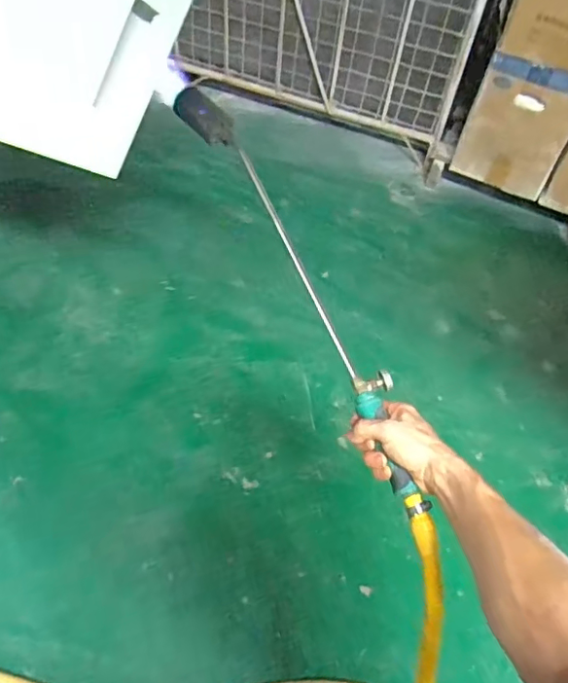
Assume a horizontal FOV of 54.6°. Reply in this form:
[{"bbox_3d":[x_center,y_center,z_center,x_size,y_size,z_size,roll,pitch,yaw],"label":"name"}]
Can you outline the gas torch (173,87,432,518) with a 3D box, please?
[{"bbox_3d":[0.006,-0.102,0.724,0.078,0.065,0.693,-18,63,-18],"label":"gas torch"}]

